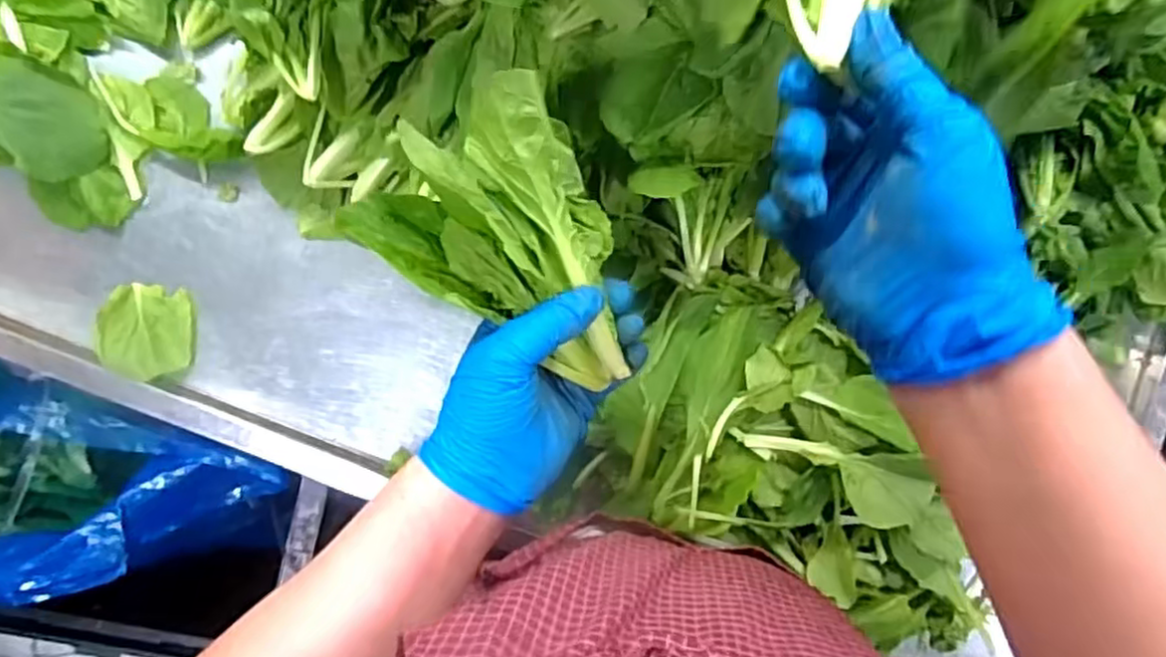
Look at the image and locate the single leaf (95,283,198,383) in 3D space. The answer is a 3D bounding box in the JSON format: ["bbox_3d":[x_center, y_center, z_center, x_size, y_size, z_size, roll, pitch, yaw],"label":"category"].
[{"bbox_3d":[-0.325,0.002,0.528,0.067,0.011,0.069,6,86,-4],"label":"single leaf"}]

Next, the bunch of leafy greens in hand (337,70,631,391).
[{"bbox_3d":[-0.031,-0.052,0.366,0.161,0.073,0.105,34,84,-2],"label":"bunch of leafy greens in hand"}]

